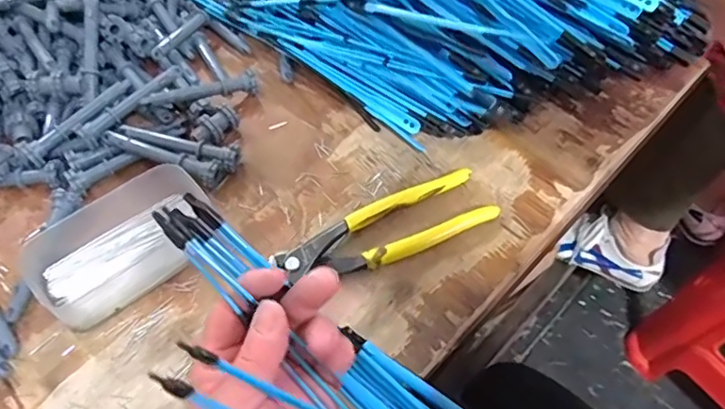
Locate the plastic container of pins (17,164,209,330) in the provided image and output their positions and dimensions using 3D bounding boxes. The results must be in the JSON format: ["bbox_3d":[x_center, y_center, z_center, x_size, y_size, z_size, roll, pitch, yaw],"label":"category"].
[{"bbox_3d":[-0.161,0.027,0.382,0.120,0.028,0.068,-34,62,-20],"label":"plastic container of pins"}]

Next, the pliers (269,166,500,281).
[{"bbox_3d":[0.017,0.019,0.395,0.155,0.016,0.044,-22,59,-14],"label":"pliers"}]

